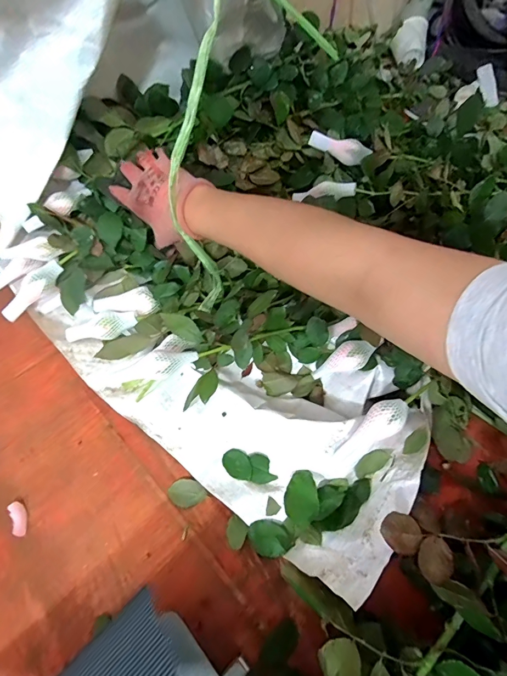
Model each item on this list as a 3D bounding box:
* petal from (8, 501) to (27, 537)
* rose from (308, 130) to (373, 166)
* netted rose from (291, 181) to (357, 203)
[{"bbox_3d":[-0.256,0.197,0.399,0.013,0.012,0.036,-19,66,-10],"label":"petal"},{"bbox_3d":[0.123,-0.274,0.532,0.088,0.028,0.027,18,65,7],"label":"rose"},{"bbox_3d":[0.098,-0.206,0.515,0.089,0.018,0.023,3,61,26],"label":"netted rose"}]

